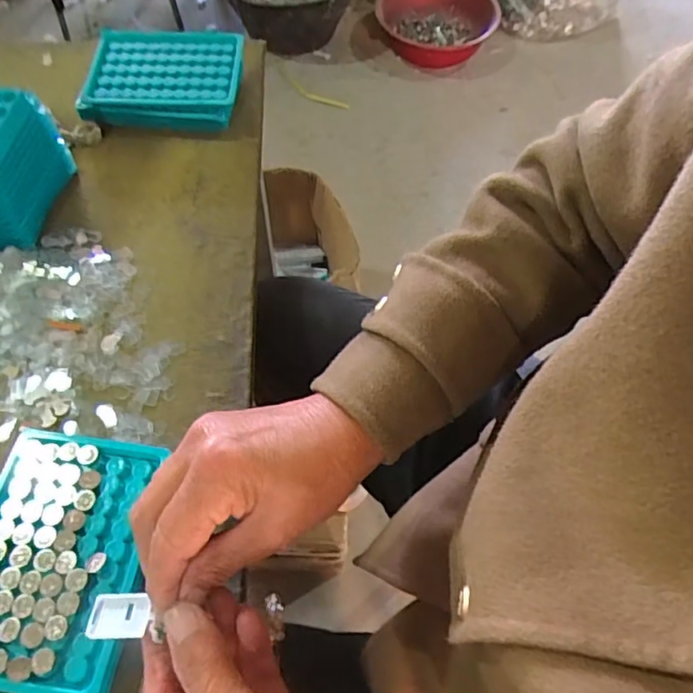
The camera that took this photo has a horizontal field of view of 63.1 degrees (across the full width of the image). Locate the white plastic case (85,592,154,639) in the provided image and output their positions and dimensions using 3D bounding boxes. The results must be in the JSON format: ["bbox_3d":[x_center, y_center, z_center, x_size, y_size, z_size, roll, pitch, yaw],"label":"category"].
[{"bbox_3d":[-0.107,0.127,0.267,0.029,0.006,0.020,1,60,-3],"label":"white plastic case"}]

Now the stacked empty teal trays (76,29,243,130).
[{"bbox_3d":[-0.160,-0.238,0.503,0.133,0.041,0.101,1,60,-3],"label":"stacked empty teal trays"}]

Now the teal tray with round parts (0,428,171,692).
[{"bbox_3d":[-0.158,0.114,0.310,0.093,0.020,0.128,9,60,2],"label":"teal tray with round parts"}]

